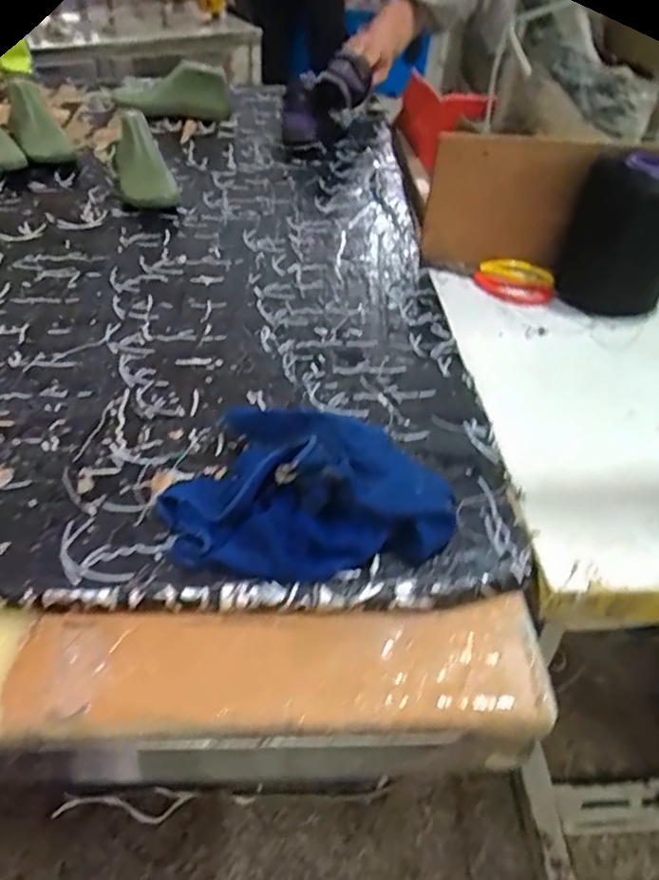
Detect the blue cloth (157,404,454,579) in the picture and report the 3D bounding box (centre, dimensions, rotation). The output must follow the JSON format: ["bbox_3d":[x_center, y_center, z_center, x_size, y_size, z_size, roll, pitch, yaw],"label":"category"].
[{"bbox_3d":[-0.017,0.036,0.472,0.203,0.058,0.154,19,46,18],"label":"blue cloth"}]

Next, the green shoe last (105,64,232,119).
[{"bbox_3d":[-0.256,-0.577,1.090,0.223,0.059,0.061,17,46,16],"label":"green shoe last"}]

